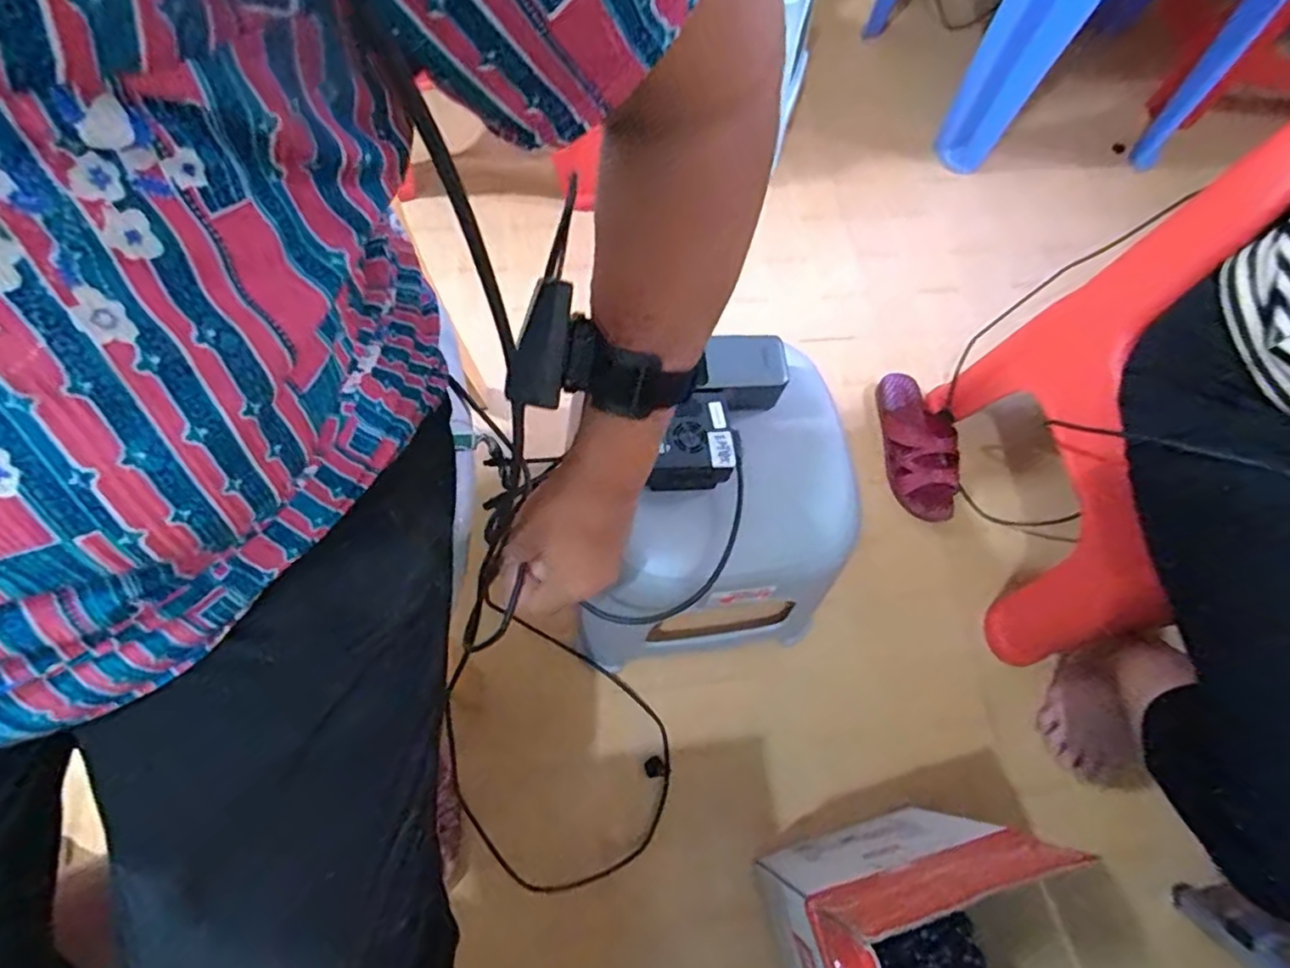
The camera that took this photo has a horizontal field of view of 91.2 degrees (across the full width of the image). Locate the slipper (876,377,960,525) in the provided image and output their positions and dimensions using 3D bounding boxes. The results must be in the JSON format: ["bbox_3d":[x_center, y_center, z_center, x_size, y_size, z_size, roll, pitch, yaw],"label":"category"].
[{"bbox_3d":[0.399,-0.061,0.922,0.093,0.055,0.232,-5,69,-4],"label":"slipper"}]

